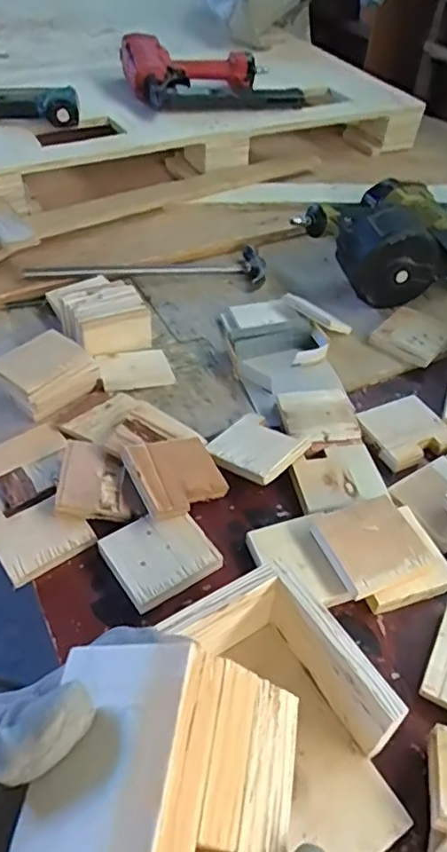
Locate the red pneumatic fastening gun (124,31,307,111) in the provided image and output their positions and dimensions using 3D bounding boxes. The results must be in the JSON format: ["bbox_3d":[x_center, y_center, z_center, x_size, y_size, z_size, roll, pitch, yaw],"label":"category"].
[{"bbox_3d":[-0.021,-0.698,1.163,0.316,0.090,0.234,-13,50,-16],"label":"red pneumatic fastening gun"}]

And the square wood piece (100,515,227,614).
[{"bbox_3d":[-0.060,0.123,0.568,0.093,0.018,0.083,-27,55,-25],"label":"square wood piece"}]

